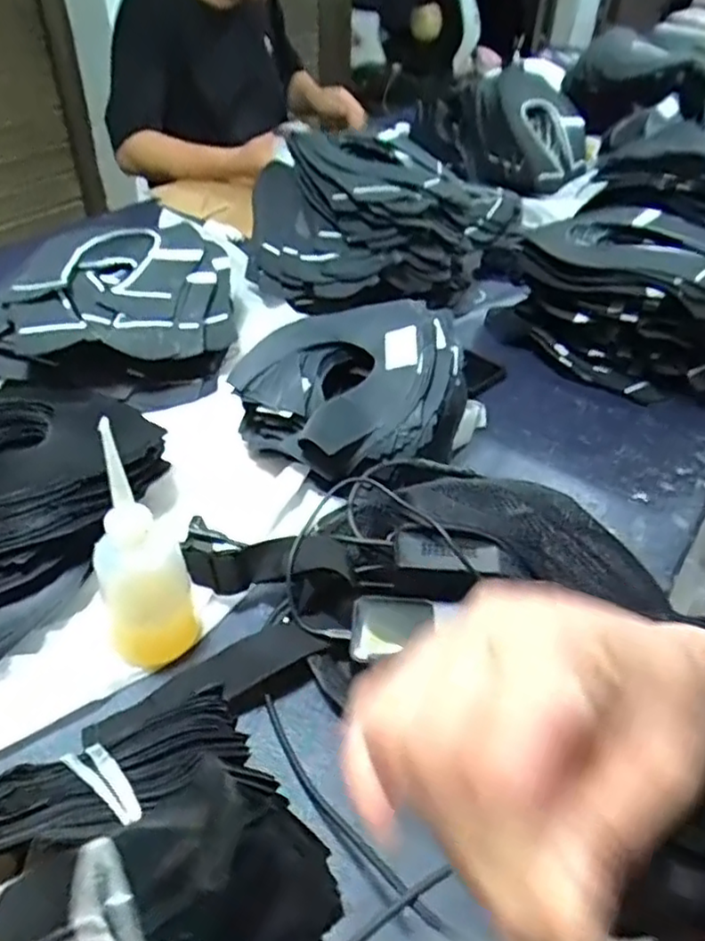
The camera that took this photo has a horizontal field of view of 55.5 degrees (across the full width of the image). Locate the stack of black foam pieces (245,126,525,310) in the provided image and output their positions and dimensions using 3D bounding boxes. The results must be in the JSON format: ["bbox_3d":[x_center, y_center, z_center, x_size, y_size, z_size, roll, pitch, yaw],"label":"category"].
[{"bbox_3d":[0.010,-0.339,0.911,0.290,0.154,0.252,-5,41,-8],"label":"stack of black foam pieces"}]

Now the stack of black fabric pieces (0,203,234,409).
[{"bbox_3d":[-0.287,-0.187,0.786,0.316,0.099,0.277,-23,47,-26],"label":"stack of black fabric pieces"}]

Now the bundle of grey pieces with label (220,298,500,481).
[{"bbox_3d":[0.000,-0.084,0.669,0.206,0.120,0.208,1,41,-1],"label":"bundle of grey pieces with label"}]

